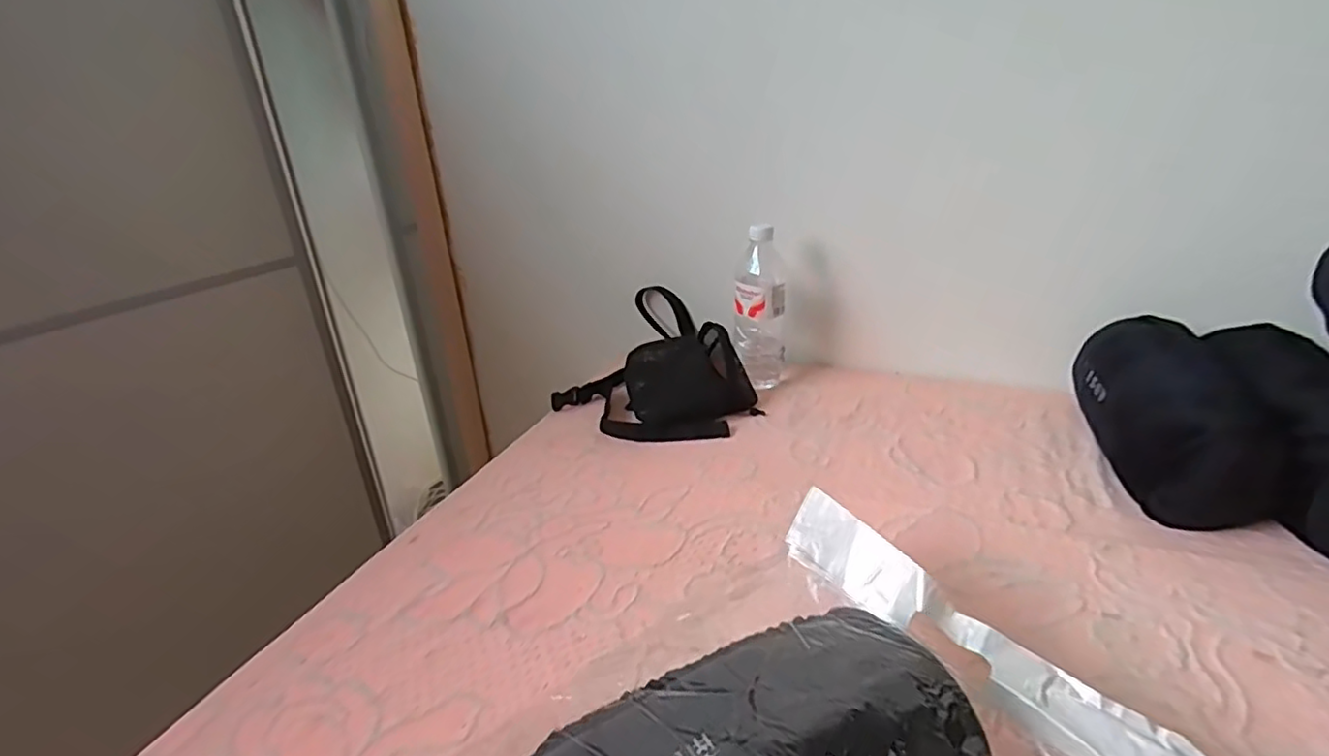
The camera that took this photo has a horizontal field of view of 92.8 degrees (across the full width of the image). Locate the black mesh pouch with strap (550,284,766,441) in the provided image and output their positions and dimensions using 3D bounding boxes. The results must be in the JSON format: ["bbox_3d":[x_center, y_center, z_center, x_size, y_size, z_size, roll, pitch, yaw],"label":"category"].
[{"bbox_3d":[-0.018,-0.027,0.920,0.265,0.098,0.316,-5,25,-2],"label":"black mesh pouch with strap"}]

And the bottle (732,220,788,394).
[{"bbox_3d":[0.134,-0.095,0.897,0.072,0.222,0.061,0,25,7],"label":"bottle"}]

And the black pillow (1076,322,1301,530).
[{"bbox_3d":[0.522,0.035,0.666,0.110,0.124,0.272,4,26,16],"label":"black pillow"}]

